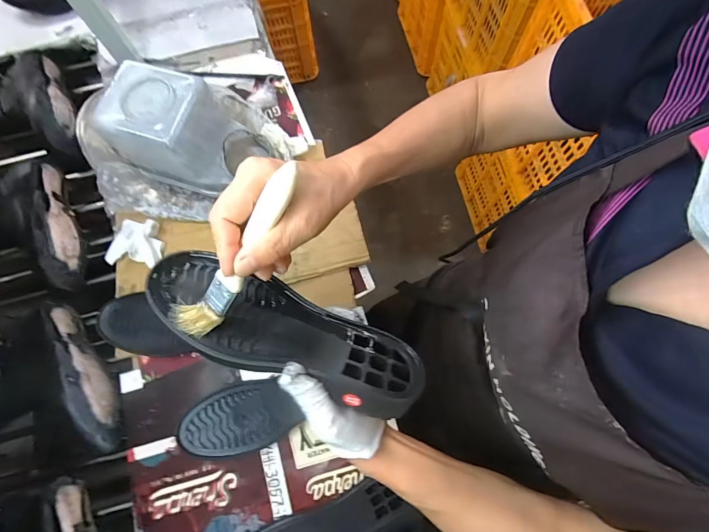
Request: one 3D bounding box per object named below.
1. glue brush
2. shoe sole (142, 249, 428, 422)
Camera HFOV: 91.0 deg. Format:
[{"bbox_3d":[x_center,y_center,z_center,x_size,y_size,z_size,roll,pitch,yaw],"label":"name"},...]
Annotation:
[{"bbox_3d":[-0.088,-0.009,0.246,0.037,0.012,0.148,41,110,12],"label":"glue brush"},{"bbox_3d":[-0.054,0.060,0.280,0.222,0.032,0.078,21,46,7],"label":"shoe sole"}]

